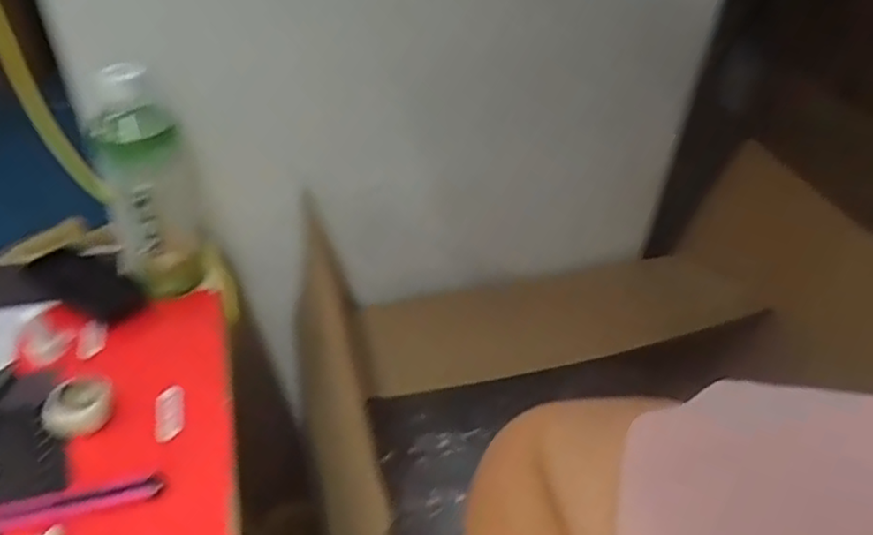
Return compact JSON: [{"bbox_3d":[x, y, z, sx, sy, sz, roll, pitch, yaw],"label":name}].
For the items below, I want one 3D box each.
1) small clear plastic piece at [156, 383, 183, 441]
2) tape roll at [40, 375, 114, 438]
[{"bbox_3d":[-0.202,0.111,0.508,0.021,0.007,0.051,-10,41,-17],"label":"small clear plastic piece"},{"bbox_3d":[-0.263,0.103,0.491,0.042,0.028,0.039,10,39,7],"label":"tape roll"}]

